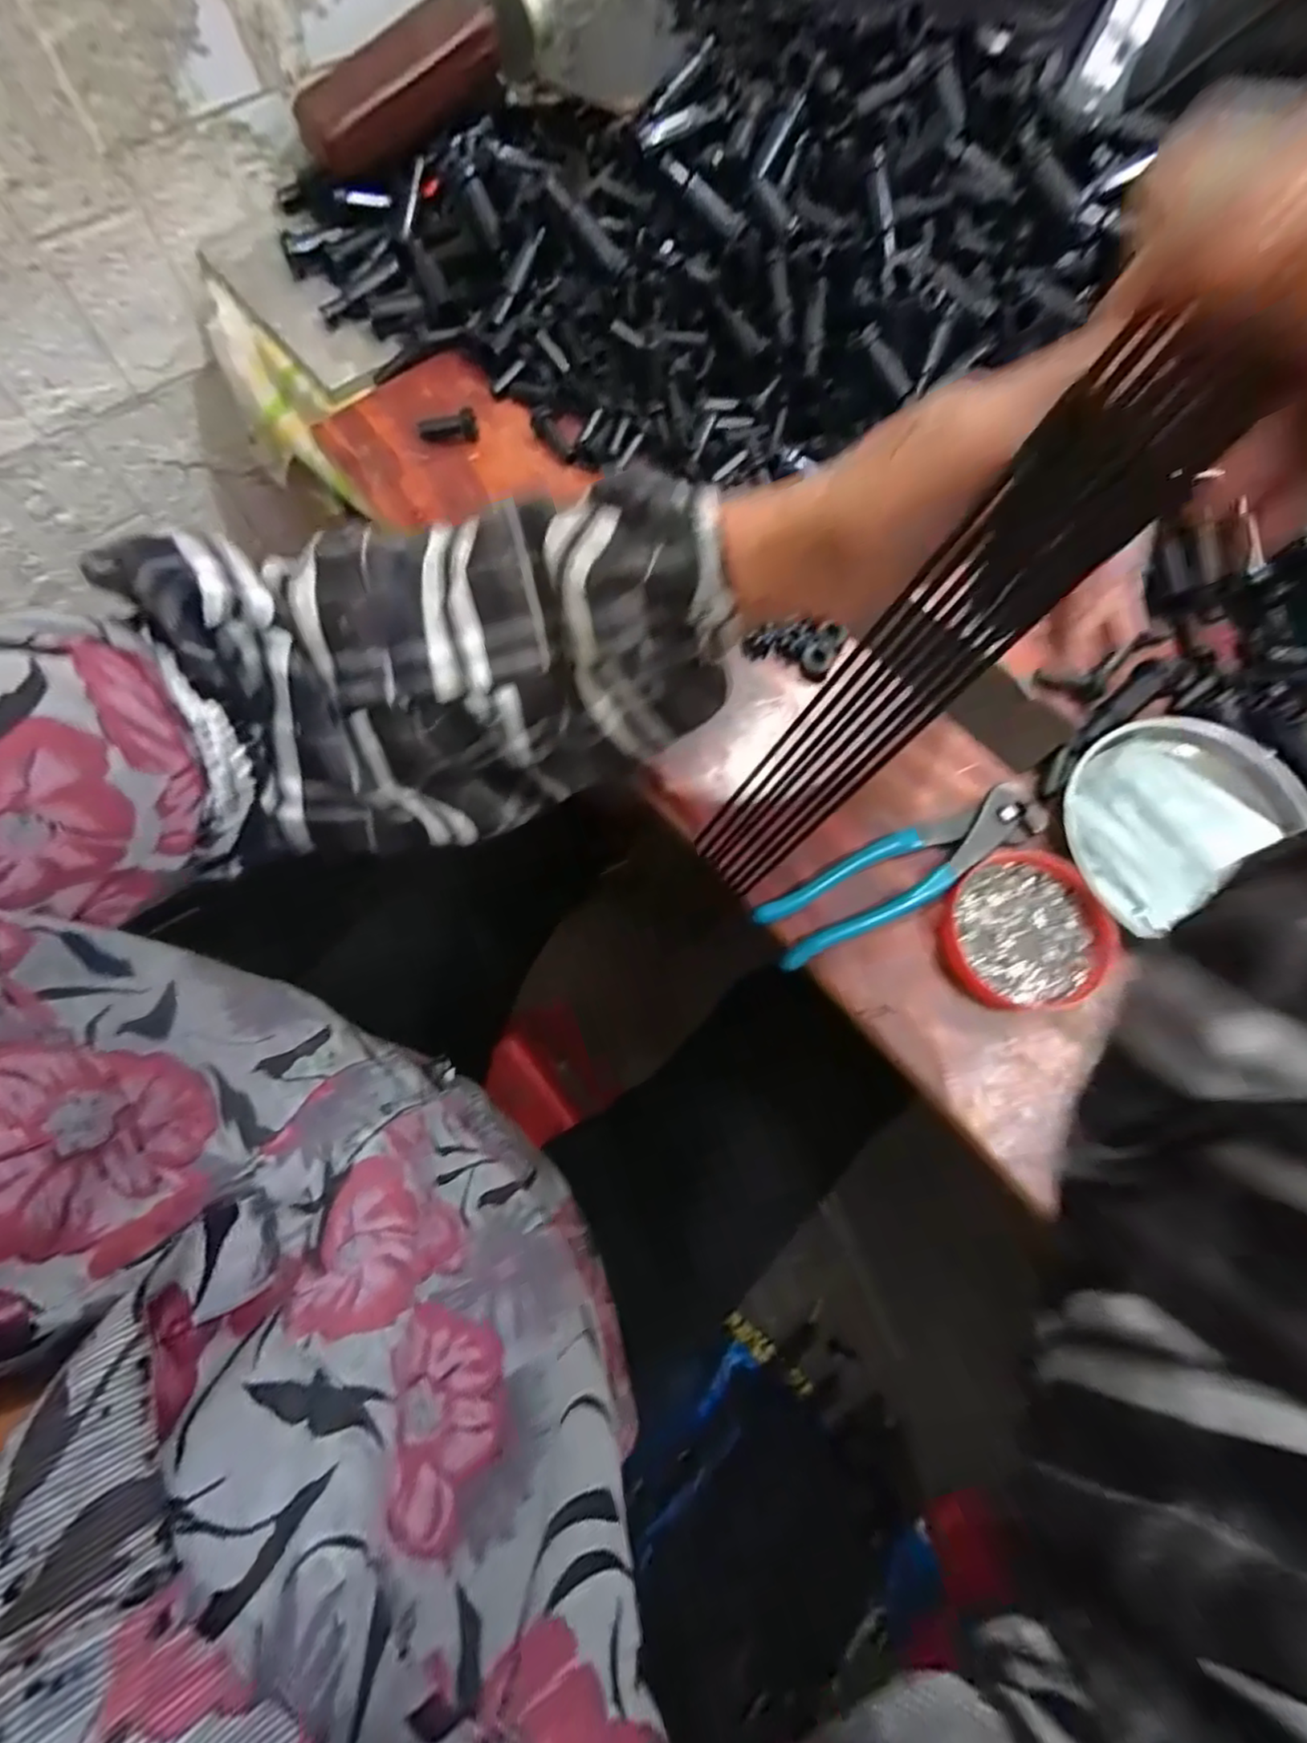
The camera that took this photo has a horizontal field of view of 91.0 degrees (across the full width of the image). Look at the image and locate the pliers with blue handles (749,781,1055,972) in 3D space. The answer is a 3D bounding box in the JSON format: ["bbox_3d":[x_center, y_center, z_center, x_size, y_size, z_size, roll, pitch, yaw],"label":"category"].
[{"bbox_3d":[0.135,-0.001,0.341,0.168,0.012,0.039,-25,73,-10],"label":"pliers with blue handles"}]

